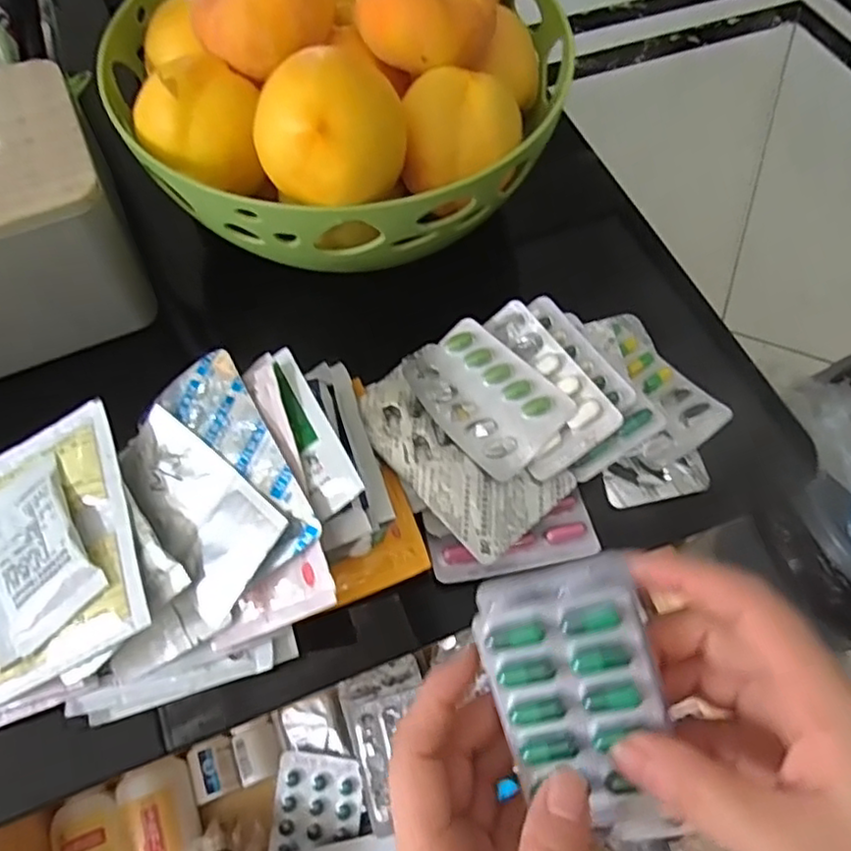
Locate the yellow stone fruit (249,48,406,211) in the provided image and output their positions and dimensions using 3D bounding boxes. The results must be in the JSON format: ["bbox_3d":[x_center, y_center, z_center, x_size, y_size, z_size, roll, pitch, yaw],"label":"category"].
[{"bbox_3d":[-0.043,-0.132,0.283,0.060,0.050,0.056,33,65,15],"label":"yellow stone fruit"}]

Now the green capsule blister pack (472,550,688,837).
[{"bbox_3d":[0.055,0.098,0.226,0.056,0.017,0.093,-16,88,9],"label":"green capsule blister pack"}]

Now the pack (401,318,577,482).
[{"bbox_3d":[0.029,-0.018,0.326,0.054,0.009,0.081,-42,69,-5],"label":"pack"}]

